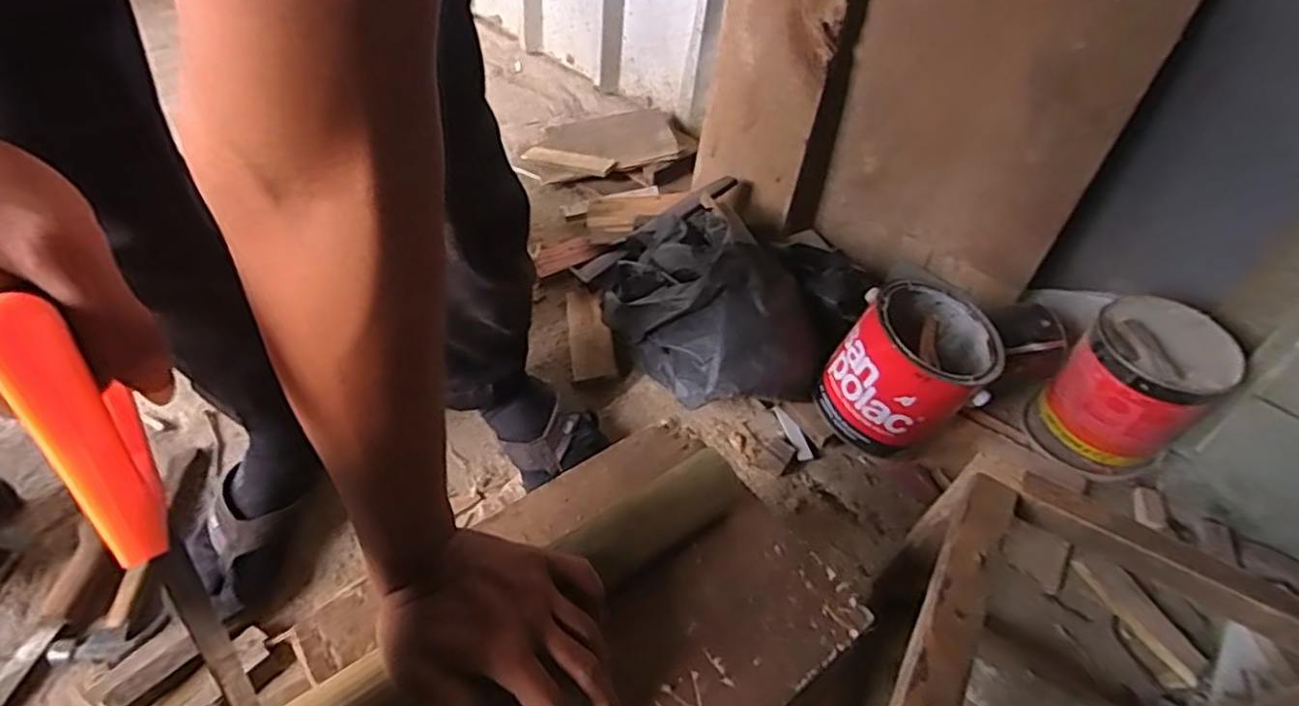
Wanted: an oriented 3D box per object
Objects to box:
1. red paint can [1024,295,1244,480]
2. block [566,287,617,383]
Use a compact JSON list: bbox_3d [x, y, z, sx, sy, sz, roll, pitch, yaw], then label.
[{"bbox_3d":[0.592,0.042,0.837,0.180,0.159,0.157,-32,57,-29],"label":"red paint can"},{"bbox_3d":[-0.087,-0.030,0.968,0.060,0.016,0.171,-6,48,-10],"label":"block"}]

